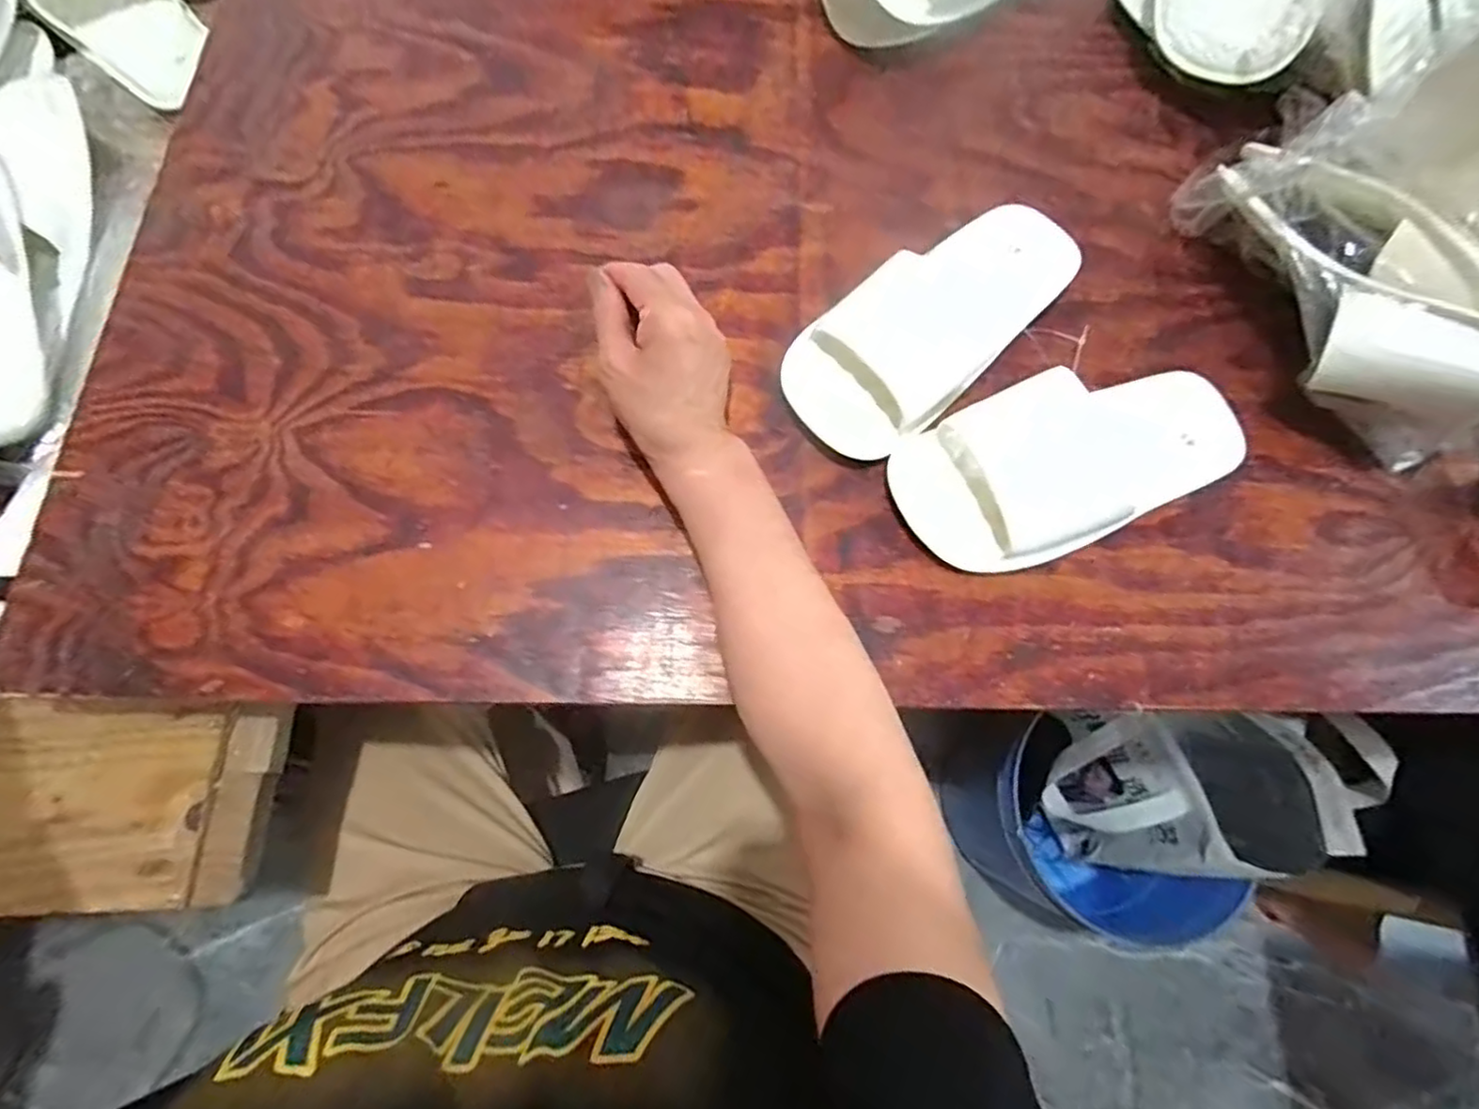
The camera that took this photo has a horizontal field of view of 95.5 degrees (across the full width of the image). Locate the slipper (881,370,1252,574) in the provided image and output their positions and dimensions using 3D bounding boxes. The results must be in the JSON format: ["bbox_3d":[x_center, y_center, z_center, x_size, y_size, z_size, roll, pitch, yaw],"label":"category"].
[{"bbox_3d":[0.211,-0.061,0.410,0.228,0.042,0.098,-19,74,-8],"label":"slipper"}]

